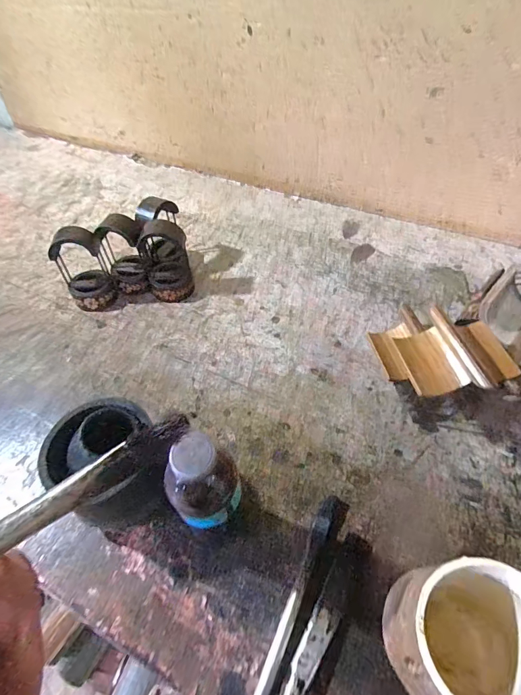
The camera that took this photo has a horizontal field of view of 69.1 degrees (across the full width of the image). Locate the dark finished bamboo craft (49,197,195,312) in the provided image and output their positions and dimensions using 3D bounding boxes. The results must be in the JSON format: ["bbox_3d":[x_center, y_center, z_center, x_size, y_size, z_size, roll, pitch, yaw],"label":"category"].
[{"bbox_3d":[-0.213,-0.142,0.599,0.195,0.119,0.123,-14,51,-10],"label":"dark finished bamboo craft"}]

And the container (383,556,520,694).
[{"bbox_3d":[0.153,0.221,0.286,0.092,0.116,0.090,-1,50,1],"label":"container"}]

